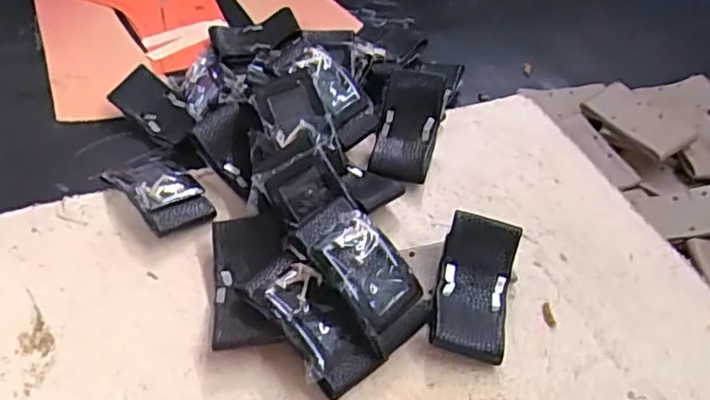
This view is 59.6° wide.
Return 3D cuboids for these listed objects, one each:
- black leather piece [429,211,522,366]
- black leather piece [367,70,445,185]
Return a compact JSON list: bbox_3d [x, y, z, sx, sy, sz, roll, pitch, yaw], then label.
[{"bbox_3d":[0.048,0.034,0.248,0.029,0.010,0.057,13,62,5],"label":"black leather piece"},{"bbox_3d":[0.027,-0.037,0.312,0.029,0.011,0.062,11,68,3],"label":"black leather piece"}]

